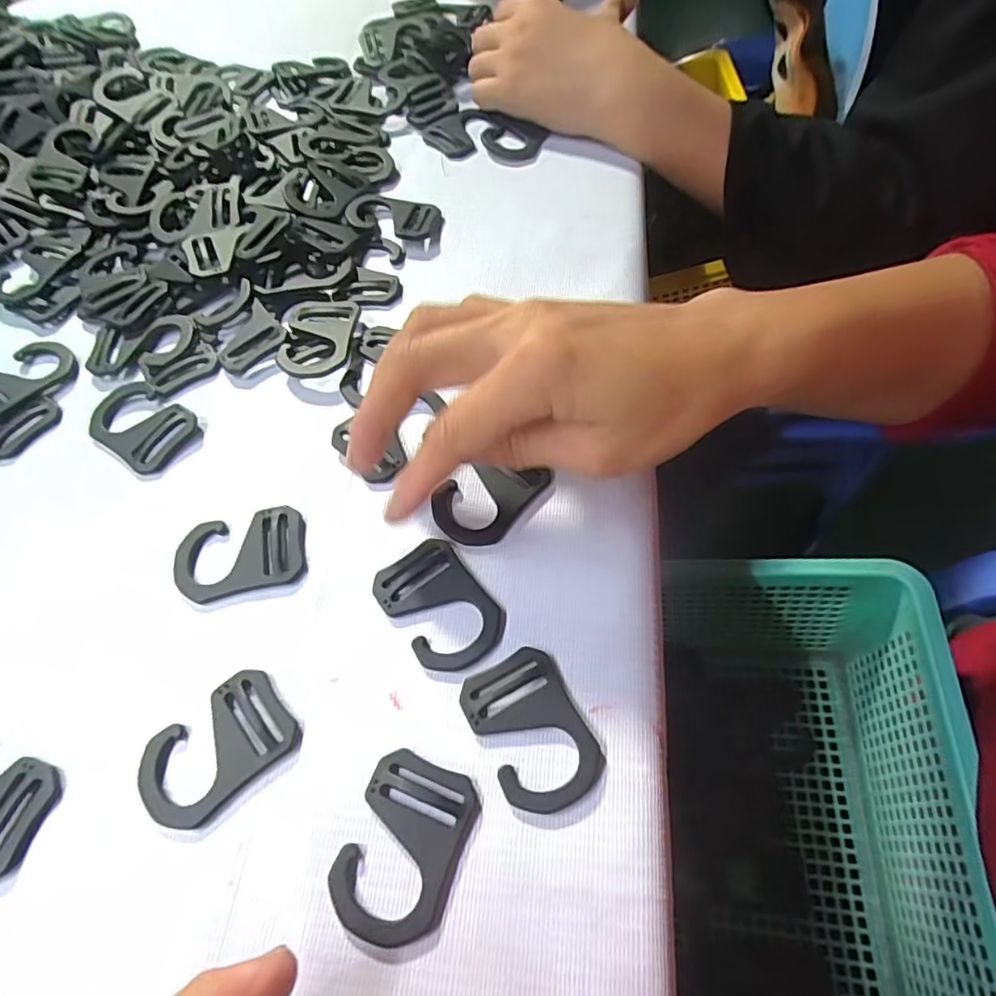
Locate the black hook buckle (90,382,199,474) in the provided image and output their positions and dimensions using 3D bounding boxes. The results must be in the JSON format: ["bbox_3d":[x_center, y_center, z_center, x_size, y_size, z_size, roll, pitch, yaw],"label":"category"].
[{"bbox_3d":[-0.162,-0.033,0.265,0.049,0.007,0.033,31,66,17],"label":"black hook buckle"}]

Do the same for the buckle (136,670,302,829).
[{"bbox_3d":[-0.095,0.085,0.197,0.050,0.004,0.035,-36,66,-17],"label":"buckle"}]

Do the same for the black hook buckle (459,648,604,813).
[{"bbox_3d":[0.012,0.078,0.197,0.034,0.004,0.049,-26,64,-12],"label":"black hook buckle"}]

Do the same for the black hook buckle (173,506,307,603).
[{"bbox_3d":[-0.102,0.022,0.232,0.049,0.004,0.034,-12,62,-5],"label":"black hook buckle"}]

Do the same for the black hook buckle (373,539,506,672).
[{"bbox_3d":[-0.022,0.040,0.219,0.034,0.004,0.049,-33,65,-16],"label":"black hook buckle"}]

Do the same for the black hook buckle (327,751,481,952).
[{"bbox_3d":[-0.029,0.108,0.181,0.035,0.004,0.050,19,63,11],"label":"black hook buckle"}]

